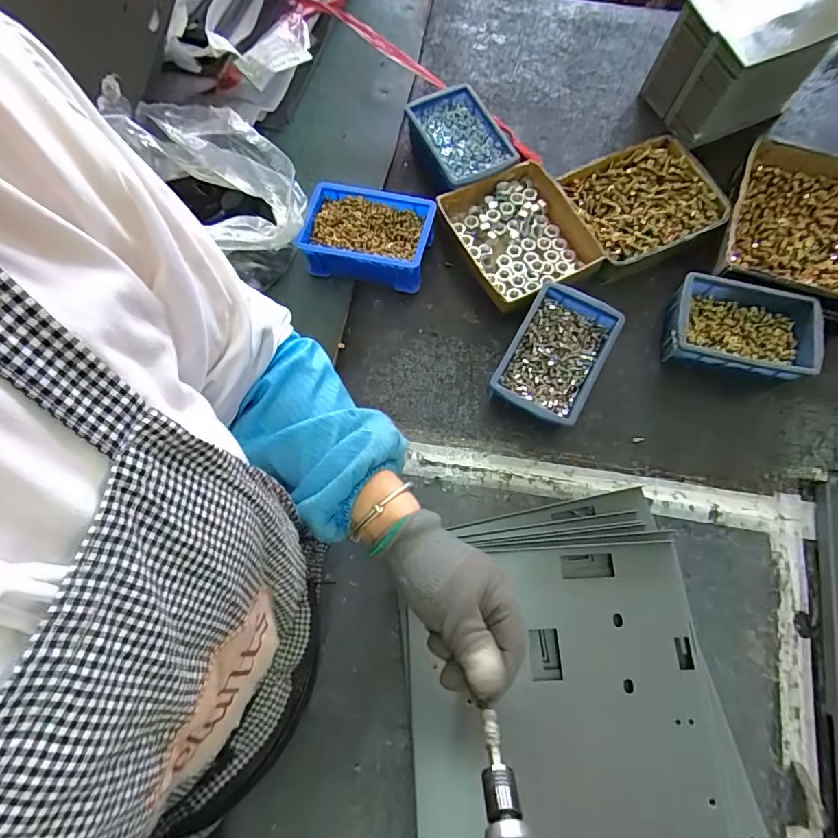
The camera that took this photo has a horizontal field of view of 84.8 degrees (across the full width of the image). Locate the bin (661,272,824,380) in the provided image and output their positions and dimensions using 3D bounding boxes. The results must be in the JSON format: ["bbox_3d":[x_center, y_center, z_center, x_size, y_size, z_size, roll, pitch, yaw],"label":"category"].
[{"bbox_3d":[0.350,-0.094,0.503,0.151,0.050,0.096,14,73,3],"label":"bin"}]

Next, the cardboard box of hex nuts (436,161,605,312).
[{"bbox_3d":[0.117,-0.215,0.541,0.142,0.032,0.161,-26,77,-6],"label":"cardboard box of hex nuts"}]

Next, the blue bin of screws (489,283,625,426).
[{"bbox_3d":[0.146,-0.065,0.498,0.096,0.049,0.147,29,75,8],"label":"blue bin of screws"}]

